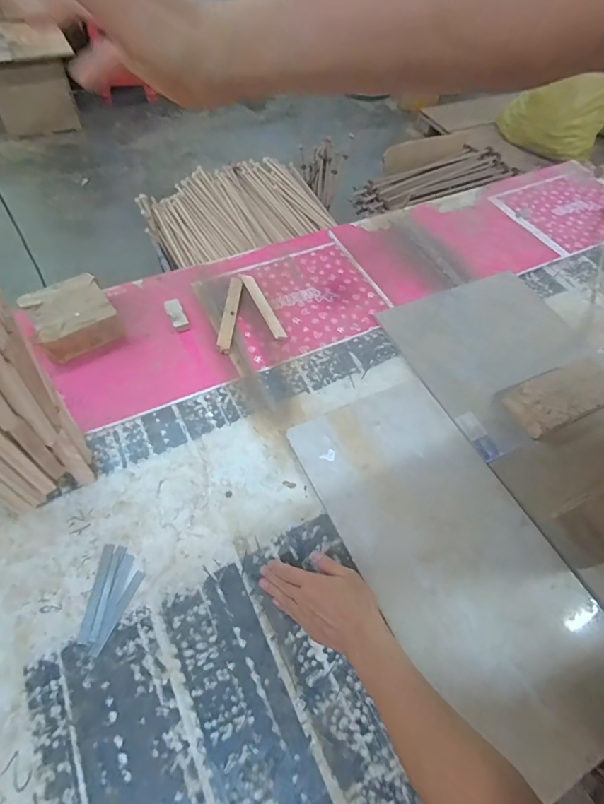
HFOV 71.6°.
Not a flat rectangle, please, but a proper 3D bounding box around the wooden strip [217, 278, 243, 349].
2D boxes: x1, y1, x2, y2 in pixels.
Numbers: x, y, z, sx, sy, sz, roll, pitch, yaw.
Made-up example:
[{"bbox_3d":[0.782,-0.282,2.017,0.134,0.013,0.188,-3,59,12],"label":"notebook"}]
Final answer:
[{"bbox_3d":[-0.161,-0.203,0.940,0.030,0.007,0.215,5,56,-1],"label":"wooden strip"}]

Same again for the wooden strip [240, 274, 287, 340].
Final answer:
[{"bbox_3d":[-0.092,-0.226,0.958,0.029,0.008,0.221,-21,60,-17],"label":"wooden strip"}]

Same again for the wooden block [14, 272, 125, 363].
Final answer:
[{"bbox_3d":[-0.467,-0.174,0.857,0.154,0.073,0.149,-32,63,-22],"label":"wooden block"}]

